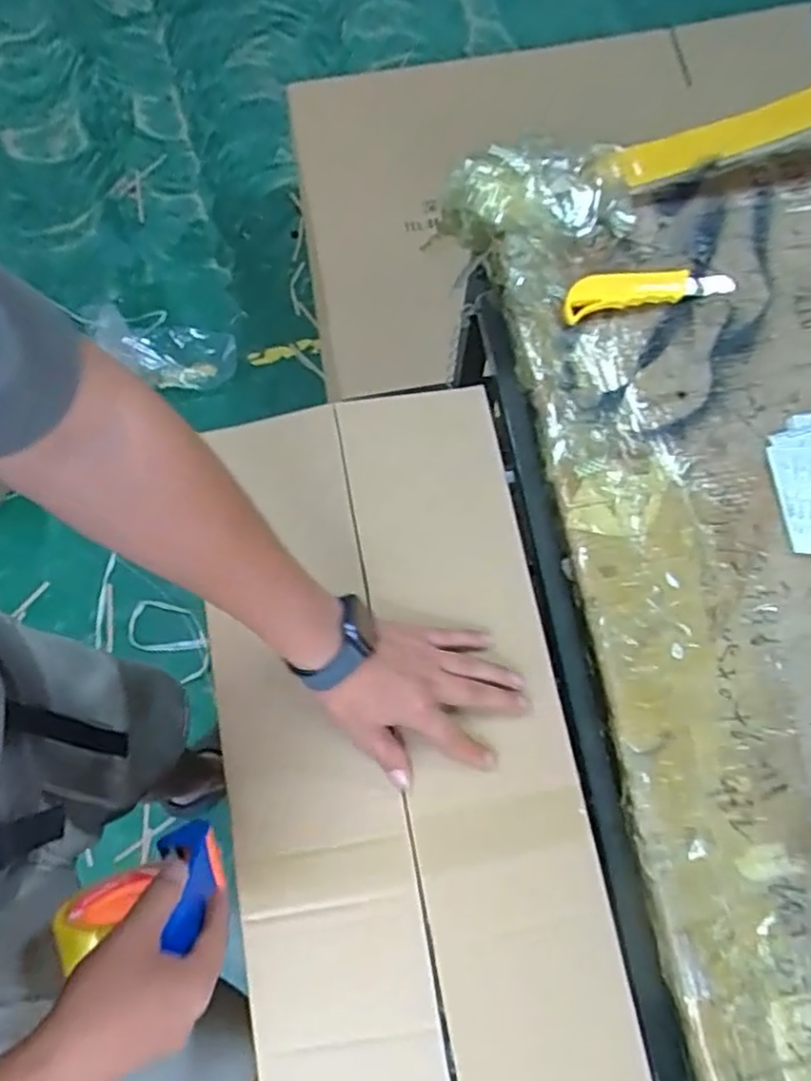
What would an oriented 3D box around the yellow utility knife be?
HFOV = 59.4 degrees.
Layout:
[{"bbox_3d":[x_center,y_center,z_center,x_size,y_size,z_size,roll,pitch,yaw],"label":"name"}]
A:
[{"bbox_3d":[0.239,-0.253,0.705,0.175,0.016,0.038,-13,77,-3],"label":"yellow utility knife"}]

